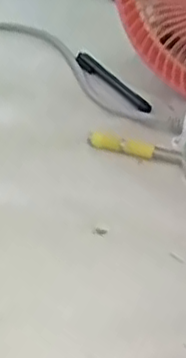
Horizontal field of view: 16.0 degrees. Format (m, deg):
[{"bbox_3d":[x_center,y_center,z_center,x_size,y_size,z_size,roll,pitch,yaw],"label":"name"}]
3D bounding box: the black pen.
[{"bbox_3d":[0.018,-0.099,0.671,0.015,0.009,0.143,-17,39,-23],"label":"black pen"}]

